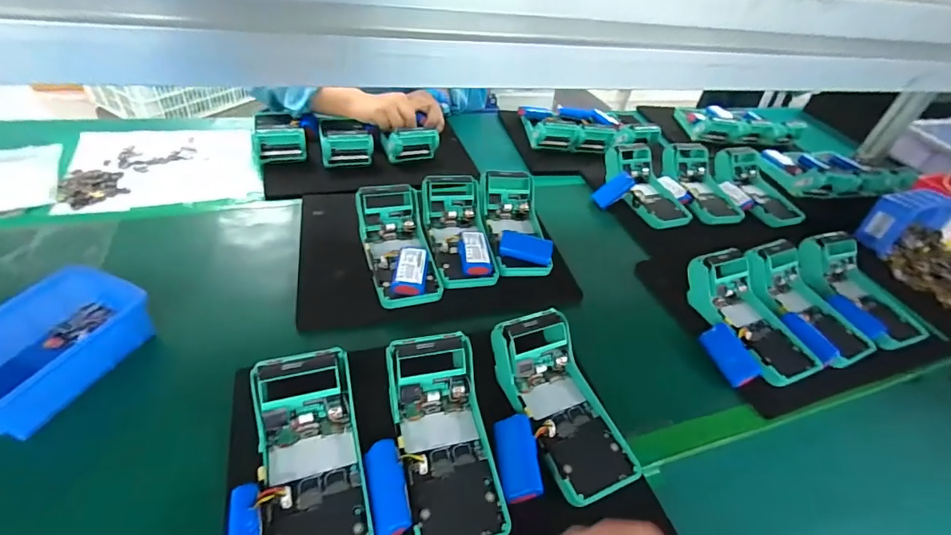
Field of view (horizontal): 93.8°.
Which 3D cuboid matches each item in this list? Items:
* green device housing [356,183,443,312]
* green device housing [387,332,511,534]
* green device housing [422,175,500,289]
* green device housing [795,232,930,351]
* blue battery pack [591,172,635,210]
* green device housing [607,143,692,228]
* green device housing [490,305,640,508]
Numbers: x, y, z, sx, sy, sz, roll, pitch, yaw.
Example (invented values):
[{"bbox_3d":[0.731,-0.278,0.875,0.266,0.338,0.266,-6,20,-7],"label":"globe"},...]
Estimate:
[{"bbox_3d":[-0.094,-0.030,0.547,0.081,0.064,0.160,-6,43,-19],"label":"green device housing"},{"bbox_3d":[-0.029,0.145,0.382,0.079,0.049,0.170,-6,59,-14],"label":"green device housing"},{"bbox_3d":[-0.021,-0.055,0.581,0.081,0.053,0.162,-3,42,-15],"label":"green device housing"},{"bbox_3d":[0.541,0.024,0.614,0.115,0.057,0.159,0,43,-13],"label":"green device housing"},{"bbox_3d":[0.231,-0.130,0.747,0.070,0.018,0.035,-39,47,12],"label":"blue battery pack"},{"bbox_3d":[0.292,-0.145,0.752,0.094,0.055,0.176,-9,45,-22],"label":"green device housing"},{"bbox_3d":[0.083,0.121,0.414,0.087,0.059,0.163,-11,45,-24],"label":"green device housing"}]

